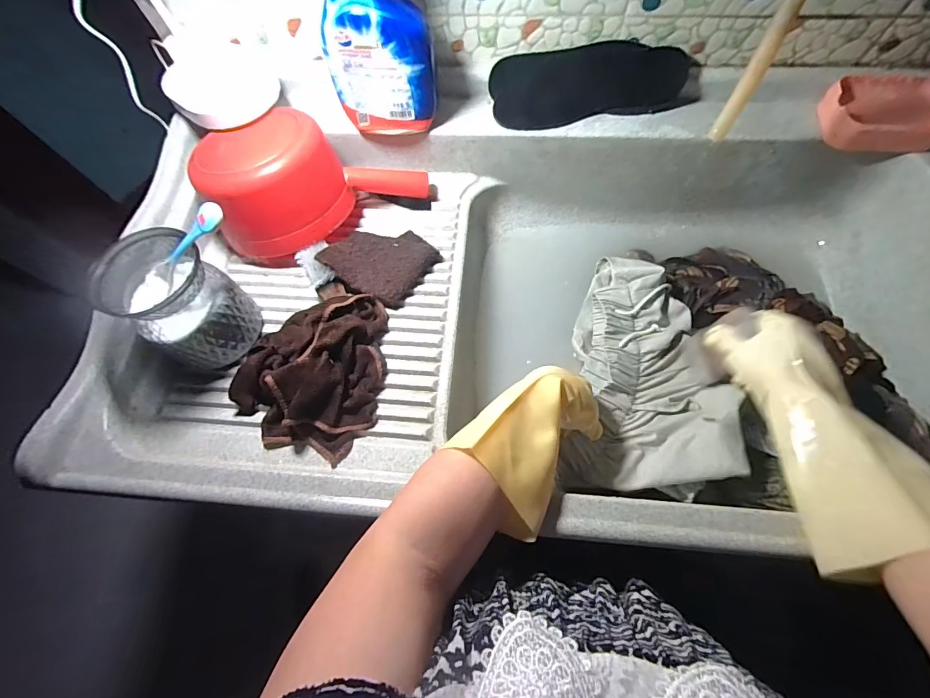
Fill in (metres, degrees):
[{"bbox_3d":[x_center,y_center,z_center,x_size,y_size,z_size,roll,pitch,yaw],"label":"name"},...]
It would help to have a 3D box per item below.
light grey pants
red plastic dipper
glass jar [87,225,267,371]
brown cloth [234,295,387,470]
[{"bbox_3d":[0.236,0.022,0.517,0.183,0.084,0.324,10,69,7],"label":"light grey pants"},{"bbox_3d":[-0.188,-0.222,0.507,0.259,0.097,0.147,-17,68,-4],"label":"red plastic dipper"},{"bbox_3d":[-0.304,-0.052,0.436,0.121,0.118,0.102,37,74,15],"label":"glass jar"},{"bbox_3d":[-0.165,0.015,0.438,0.149,0.048,0.188,8,69,6],"label":"brown cloth"}]

